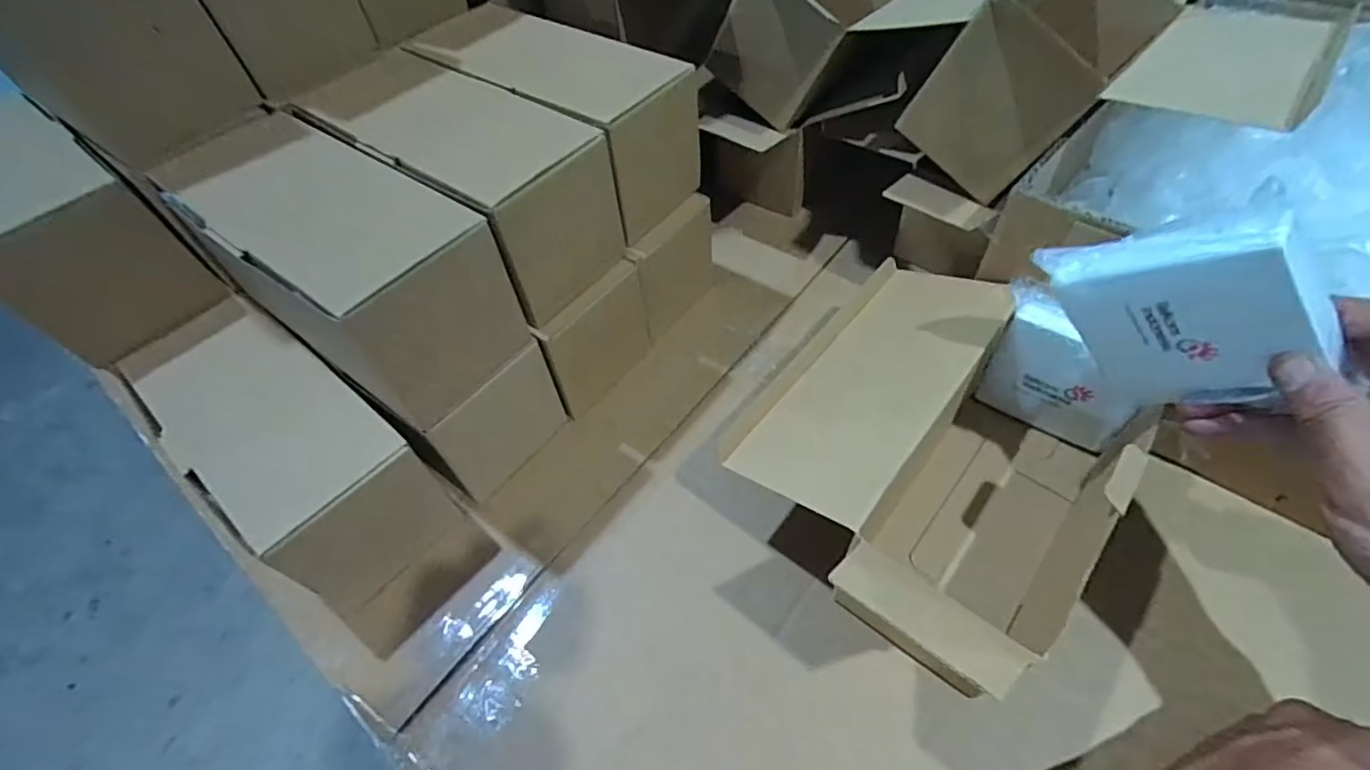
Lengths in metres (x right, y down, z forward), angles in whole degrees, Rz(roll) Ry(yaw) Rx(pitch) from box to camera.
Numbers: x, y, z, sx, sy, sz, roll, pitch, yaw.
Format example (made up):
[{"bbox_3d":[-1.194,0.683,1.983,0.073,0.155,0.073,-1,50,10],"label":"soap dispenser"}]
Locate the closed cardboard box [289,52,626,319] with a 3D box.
[{"bbox_3d":[-0.156,-0.147,0.406,0.223,0.096,0.105,33,64,27],"label":"closed cardboard box"}]

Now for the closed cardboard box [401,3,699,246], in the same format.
[{"bbox_3d":[-0.086,-0.196,0.437,0.191,0.100,0.087,27,62,24],"label":"closed cardboard box"}]

